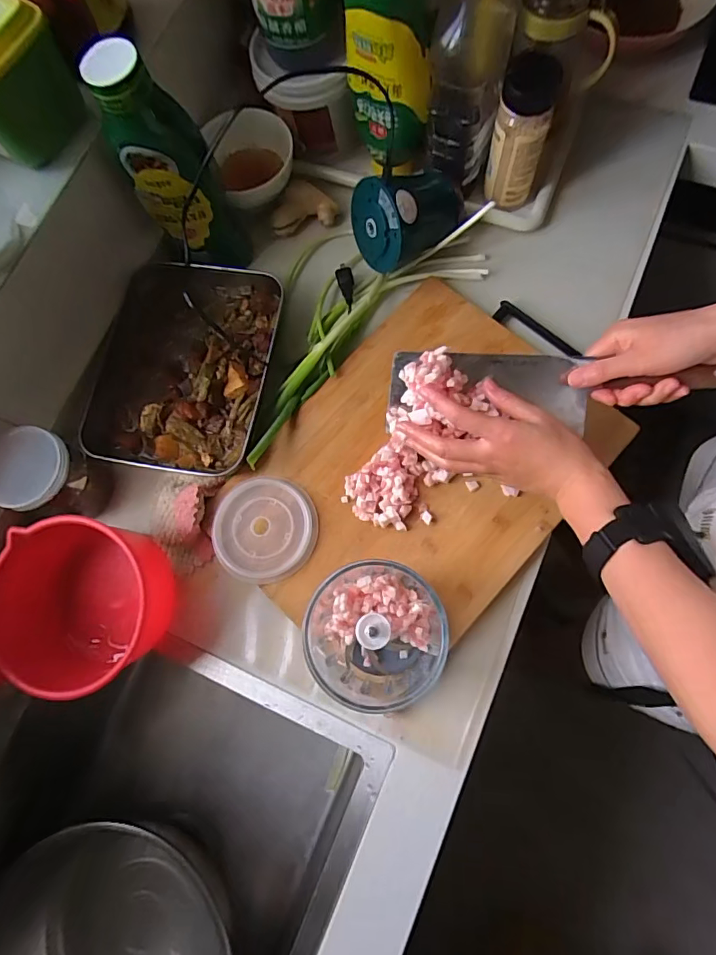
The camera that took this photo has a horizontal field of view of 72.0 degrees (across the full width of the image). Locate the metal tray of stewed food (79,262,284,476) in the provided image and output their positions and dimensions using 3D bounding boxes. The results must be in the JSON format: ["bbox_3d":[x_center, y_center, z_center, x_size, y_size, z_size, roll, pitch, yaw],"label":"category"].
[{"bbox_3d":[-0.205,-0.129,0.595,0.194,0.055,0.253,4,76,7],"label":"metal tray of stewed food"}]

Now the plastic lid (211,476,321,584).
[{"bbox_3d":[-0.101,0.056,0.532,0.110,0.008,0.111,-1,76,6],"label":"plastic lid"}]

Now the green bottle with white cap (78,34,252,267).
[{"bbox_3d":[-0.190,-0.316,0.519,0.089,0.222,0.079,-29,75,-2],"label":"green bottle with white cap"}]

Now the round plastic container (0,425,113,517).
[{"bbox_3d":[-0.334,-0.001,0.536,0.085,0.104,0.083,-1,76,6],"label":"round plastic container"}]

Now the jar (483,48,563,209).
[{"bbox_3d":[0.184,-0.380,0.555,0.058,0.160,0.047,-23,74,0],"label":"jar"}]

